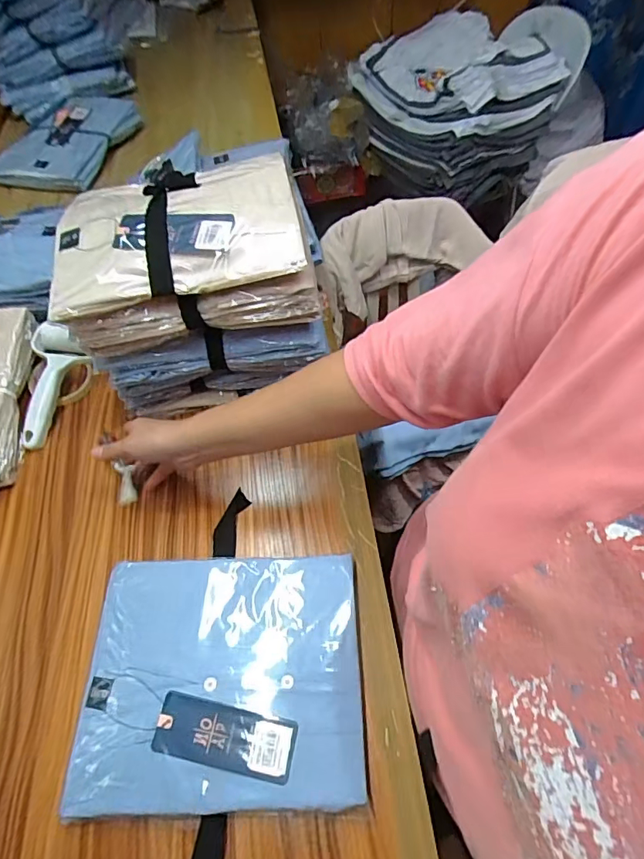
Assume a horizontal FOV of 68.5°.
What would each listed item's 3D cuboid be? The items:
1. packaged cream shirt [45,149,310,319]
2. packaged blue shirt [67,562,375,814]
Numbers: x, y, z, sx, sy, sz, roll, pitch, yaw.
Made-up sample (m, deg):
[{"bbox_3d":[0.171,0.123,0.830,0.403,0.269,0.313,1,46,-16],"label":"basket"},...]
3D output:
[{"bbox_3d":[-0.152,-0.211,0.492,0.248,0.031,0.184,-9,58,-2],"label":"packaged cream shirt"},{"bbox_3d":[-0.092,0.226,0.443,0.249,0.034,0.203,-3,58,2],"label":"packaged blue shirt"}]

